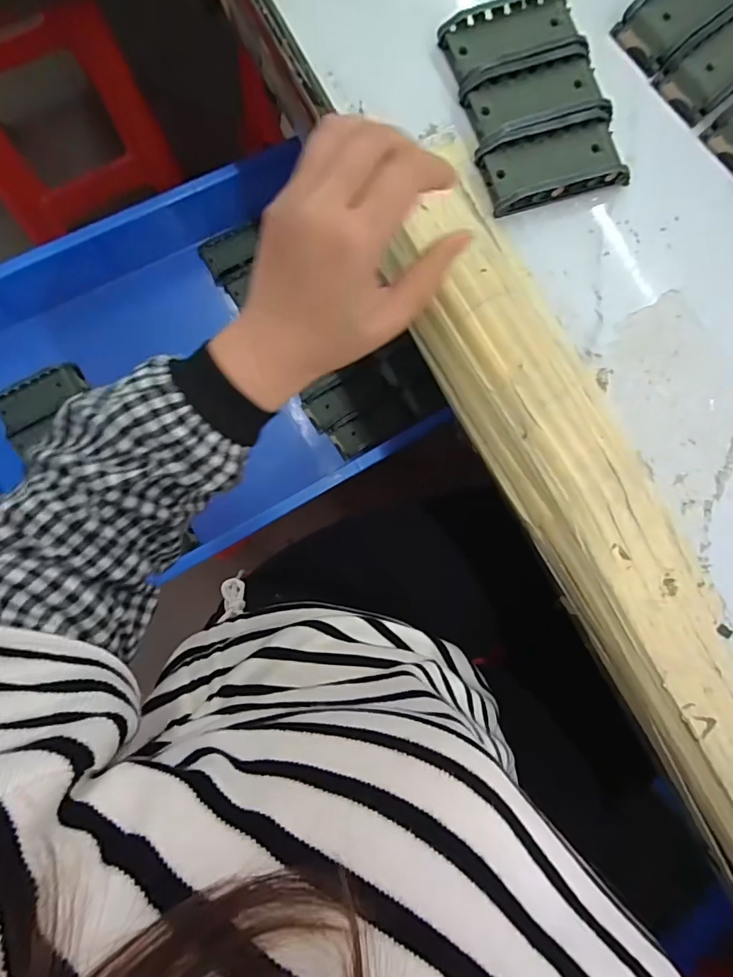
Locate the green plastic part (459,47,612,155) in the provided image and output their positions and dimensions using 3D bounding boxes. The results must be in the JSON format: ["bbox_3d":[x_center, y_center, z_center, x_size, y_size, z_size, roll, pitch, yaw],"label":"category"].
[{"bbox_3d":[0.113,-0.252,0.309,0.095,0.019,0.045,-21,86,-6],"label":"green plastic part"}]

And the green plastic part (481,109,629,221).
[{"bbox_3d":[0.122,-0.208,0.306,0.092,0.019,0.043,-18,86,-6],"label":"green plastic part"}]

